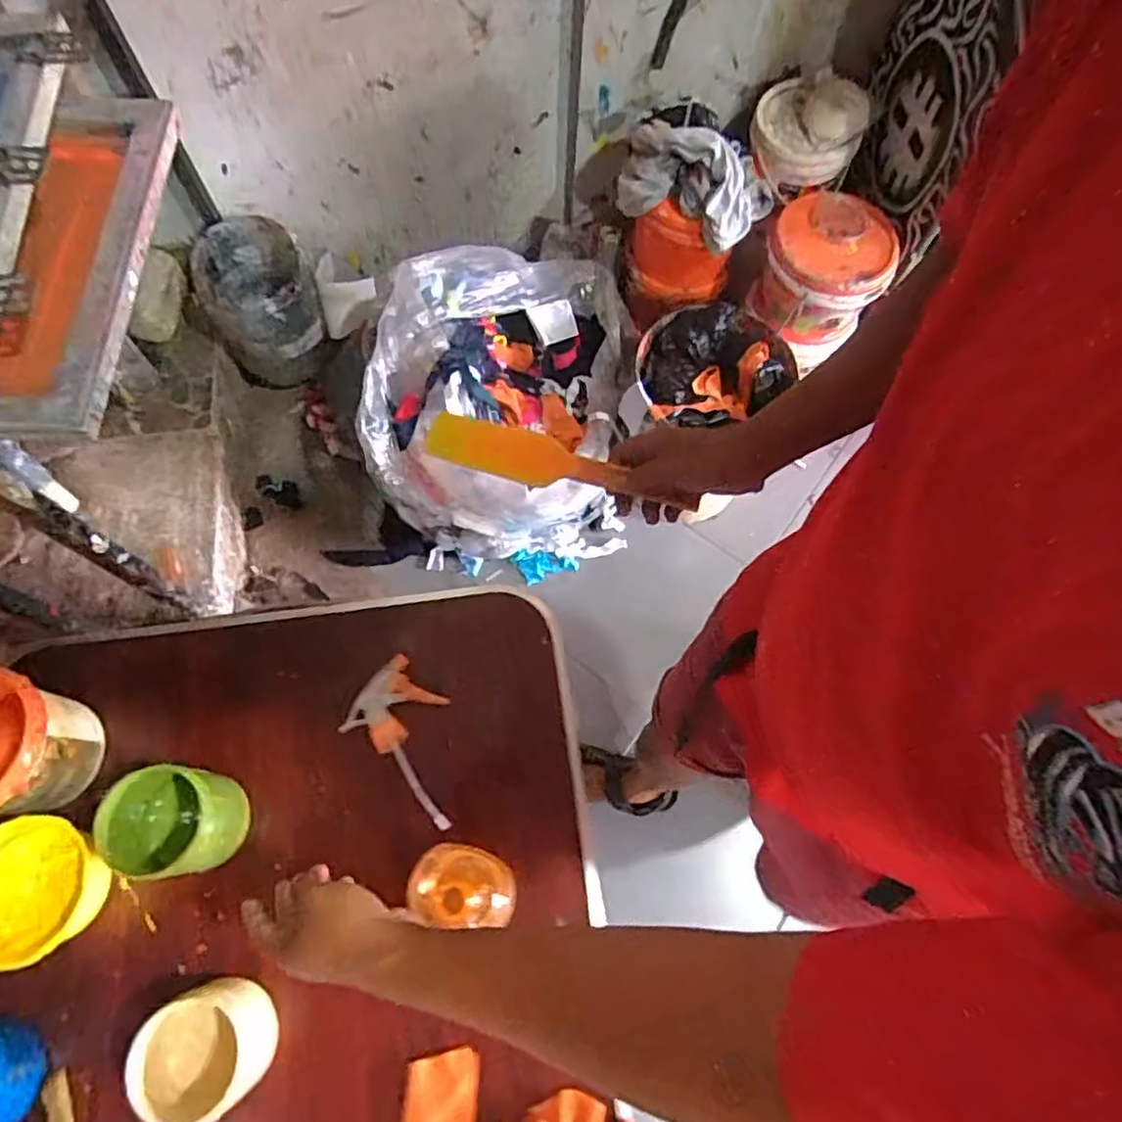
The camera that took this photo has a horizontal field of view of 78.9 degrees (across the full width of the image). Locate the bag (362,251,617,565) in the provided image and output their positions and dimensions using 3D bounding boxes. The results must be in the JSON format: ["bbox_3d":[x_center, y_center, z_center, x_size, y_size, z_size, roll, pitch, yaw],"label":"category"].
[{"bbox_3d":[-0.122,-0.309,1.387,0.506,0.440,0.525,-3,69,-3],"label":"bag"}]

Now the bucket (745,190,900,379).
[{"bbox_3d":[0.478,-0.519,1.280,0.222,0.212,0.212,1,69,-2],"label":"bucket"}]

